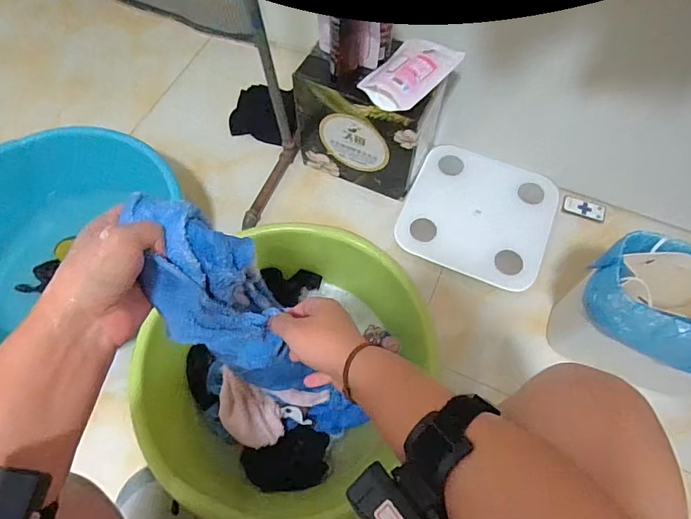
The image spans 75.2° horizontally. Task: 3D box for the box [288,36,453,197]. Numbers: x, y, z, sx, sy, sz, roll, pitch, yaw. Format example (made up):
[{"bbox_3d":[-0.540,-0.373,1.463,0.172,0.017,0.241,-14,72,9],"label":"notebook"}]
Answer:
[{"bbox_3d":[0.049,-0.296,0.920,0.252,0.250,0.168,25,67,12],"label":"box"}]

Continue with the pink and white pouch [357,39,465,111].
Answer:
[{"bbox_3d":[0.116,-0.333,0.790,0.106,0.032,0.180,33,69,15],"label":"pink and white pouch"}]

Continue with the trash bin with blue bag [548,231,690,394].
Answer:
[{"bbox_3d":[0.497,0.109,0.710,0.279,0.257,0.161,17,65,8],"label":"trash bin with blue bag"}]

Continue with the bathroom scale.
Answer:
[{"bbox_3d":[0.282,-0.098,0.953,0.298,0.022,0.288,23,66,10],"label":"bathroom scale"}]

